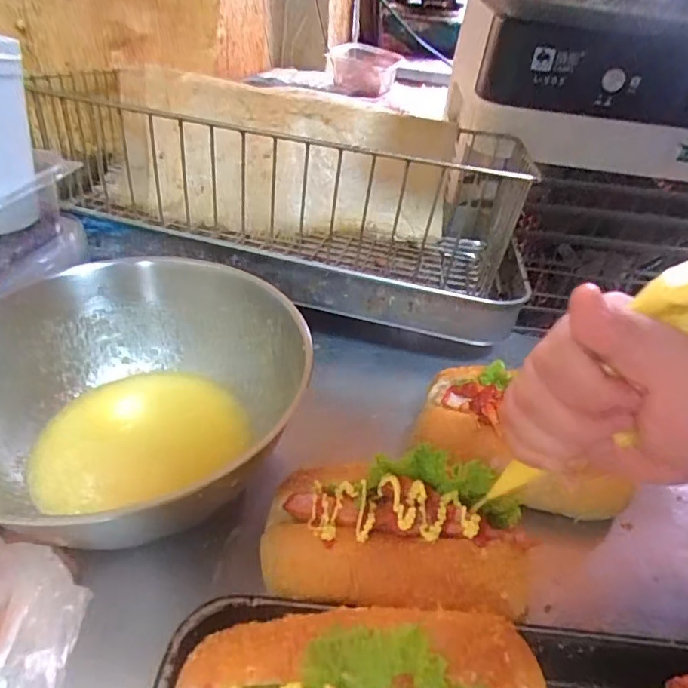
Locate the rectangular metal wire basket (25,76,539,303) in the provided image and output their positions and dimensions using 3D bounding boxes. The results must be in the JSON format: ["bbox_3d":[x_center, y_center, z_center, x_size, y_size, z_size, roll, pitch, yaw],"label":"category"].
[{"bbox_3d":[-0.063,-0.187,0.558,0.525,0.143,0.221,13,39,9],"label":"rectangular metal wire basket"}]

